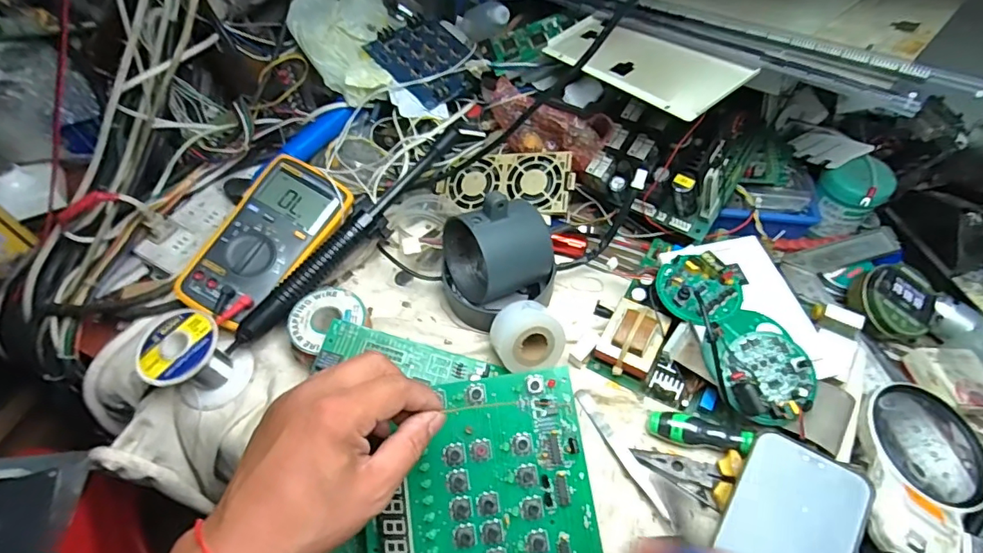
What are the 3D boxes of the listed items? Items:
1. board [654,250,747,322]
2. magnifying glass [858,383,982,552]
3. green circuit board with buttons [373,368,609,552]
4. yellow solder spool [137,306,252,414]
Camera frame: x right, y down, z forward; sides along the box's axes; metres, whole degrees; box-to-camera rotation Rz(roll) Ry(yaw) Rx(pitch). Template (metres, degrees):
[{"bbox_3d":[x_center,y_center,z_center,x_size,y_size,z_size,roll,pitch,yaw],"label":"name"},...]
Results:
[{"bbox_3d":[0.186,0.004,0.443,0.067,0.023,0.076,39,64,23],"label":"board"},{"bbox_3d":[0.327,0.145,0.375,0.095,0.028,0.143,20,58,14],"label":"magnifying glass"},{"bbox_3d":[0.001,0.181,0.348,0.158,0.009,0.216,-5,73,-1],"label":"green circuit board with buttons"},{"bbox_3d":[-0.252,0.074,0.435,0.060,0.070,0.064,24,59,15],"label":"yellow solder spool"}]

